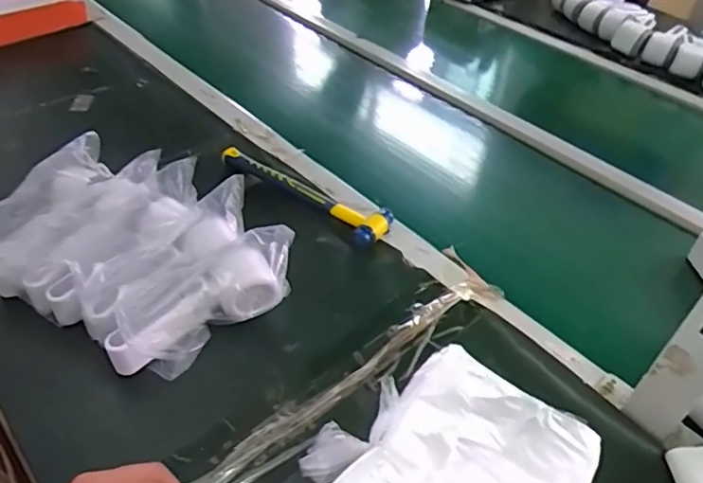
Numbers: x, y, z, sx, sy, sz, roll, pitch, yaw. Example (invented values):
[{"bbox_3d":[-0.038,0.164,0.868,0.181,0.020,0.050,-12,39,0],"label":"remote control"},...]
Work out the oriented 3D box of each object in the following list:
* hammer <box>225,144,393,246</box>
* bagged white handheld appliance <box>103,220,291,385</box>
[{"bbox_3d":[-0.058,-0.069,0.697,0.235,0.024,0.060,30,48,25],"label":"hammer"},{"bbox_3d":[-0.136,0.058,0.535,0.190,0.077,0.068,-32,53,-34],"label":"bagged white handheld appliance"}]

